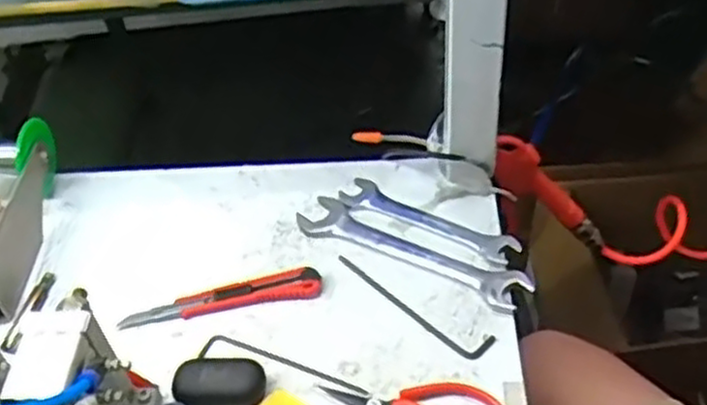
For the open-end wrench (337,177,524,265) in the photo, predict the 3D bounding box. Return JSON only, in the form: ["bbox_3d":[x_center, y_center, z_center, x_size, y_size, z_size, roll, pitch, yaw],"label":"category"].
[{"bbox_3d":[0.061,0.015,0.640,0.156,0.008,0.029,23,52,25],"label":"open-end wrench"}]

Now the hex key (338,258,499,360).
[{"bbox_3d":[0.042,0.077,0.587,0.140,0.004,0.026,30,55,29],"label":"hex key"}]

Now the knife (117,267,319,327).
[{"bbox_3d":[-0.102,0.073,0.595,0.153,0.011,0.020,-9,46,-4],"label":"knife"}]

